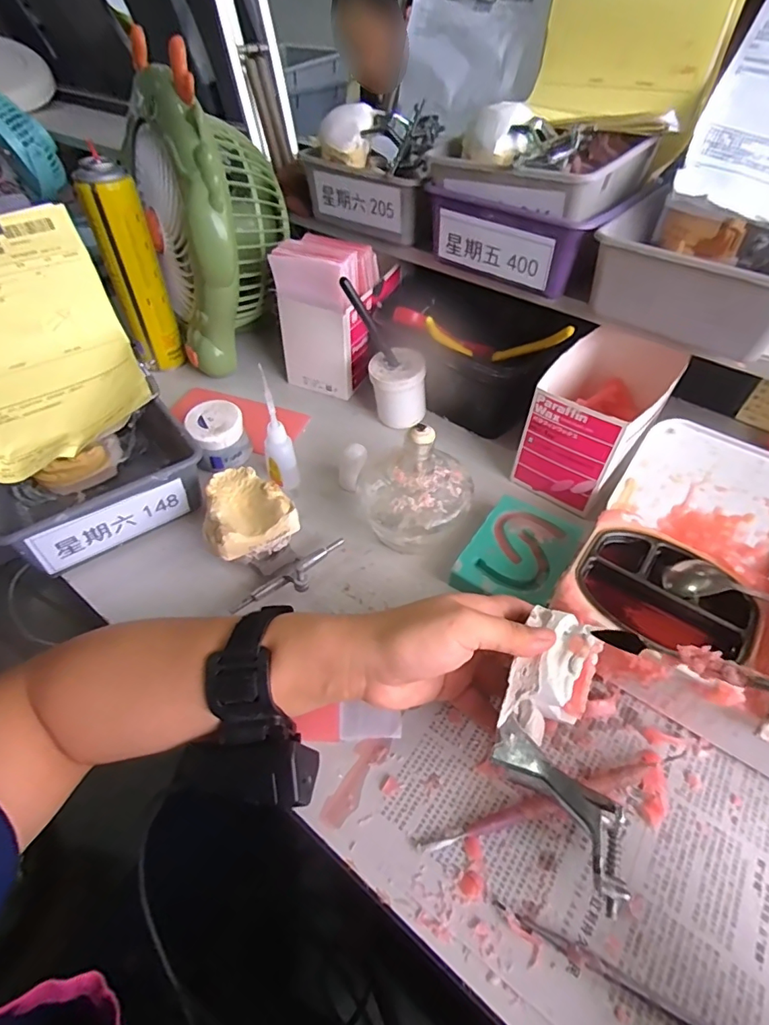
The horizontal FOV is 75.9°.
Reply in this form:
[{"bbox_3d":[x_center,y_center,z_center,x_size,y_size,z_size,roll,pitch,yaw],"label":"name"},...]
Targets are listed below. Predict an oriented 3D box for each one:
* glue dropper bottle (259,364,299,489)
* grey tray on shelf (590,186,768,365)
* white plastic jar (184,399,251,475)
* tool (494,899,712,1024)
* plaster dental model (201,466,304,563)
[{"bbox_3d":[-0.094,-0.068,0.429,0.022,0.106,0.028,-32,56,-26],"label":"glue dropper bottle"},{"bbox_3d":[0.263,-0.204,0.402,0.147,0.076,0.166,31,55,24],"label":"grey tray on shelf"},{"bbox_3d":[-0.154,-0.072,0.460,0.049,0.045,0.045,0,48,0],"label":"white plastic jar"},{"bbox_3d":[0.134,0.235,0.235,0.166,0.011,0.007,21,51,17],"label":"tool"},{"bbox_3d":[-0.111,0.002,0.394,0.065,0.041,0.066,-24,53,-20],"label":"plaster dental model"}]

